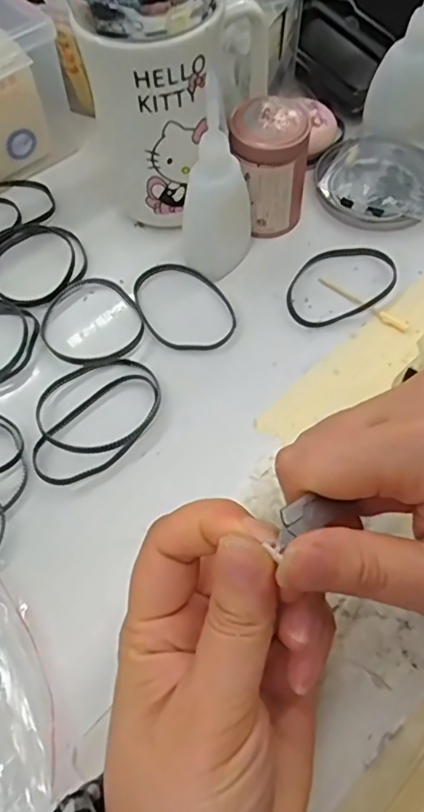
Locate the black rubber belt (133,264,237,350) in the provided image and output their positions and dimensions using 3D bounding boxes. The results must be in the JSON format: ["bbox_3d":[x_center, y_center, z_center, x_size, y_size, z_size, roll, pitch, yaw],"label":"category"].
[{"bbox_3d":[-0.017,-0.057,0.329,0.048,0.004,0.068,-31,65,-14],"label":"black rubber belt"}]

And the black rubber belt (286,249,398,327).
[{"bbox_3d":[0.073,-0.072,0.334,0.071,0.005,0.047,-24,63,-11],"label":"black rubber belt"}]

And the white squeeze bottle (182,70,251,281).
[{"bbox_3d":[0.002,-0.113,0.304,0.037,0.102,0.033,3,61,3],"label":"white squeeze bottle"}]

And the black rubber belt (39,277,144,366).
[{"bbox_3d":[-0.069,-0.048,0.325,0.056,0.007,0.063,-30,65,-14],"label":"black rubber belt"}]

